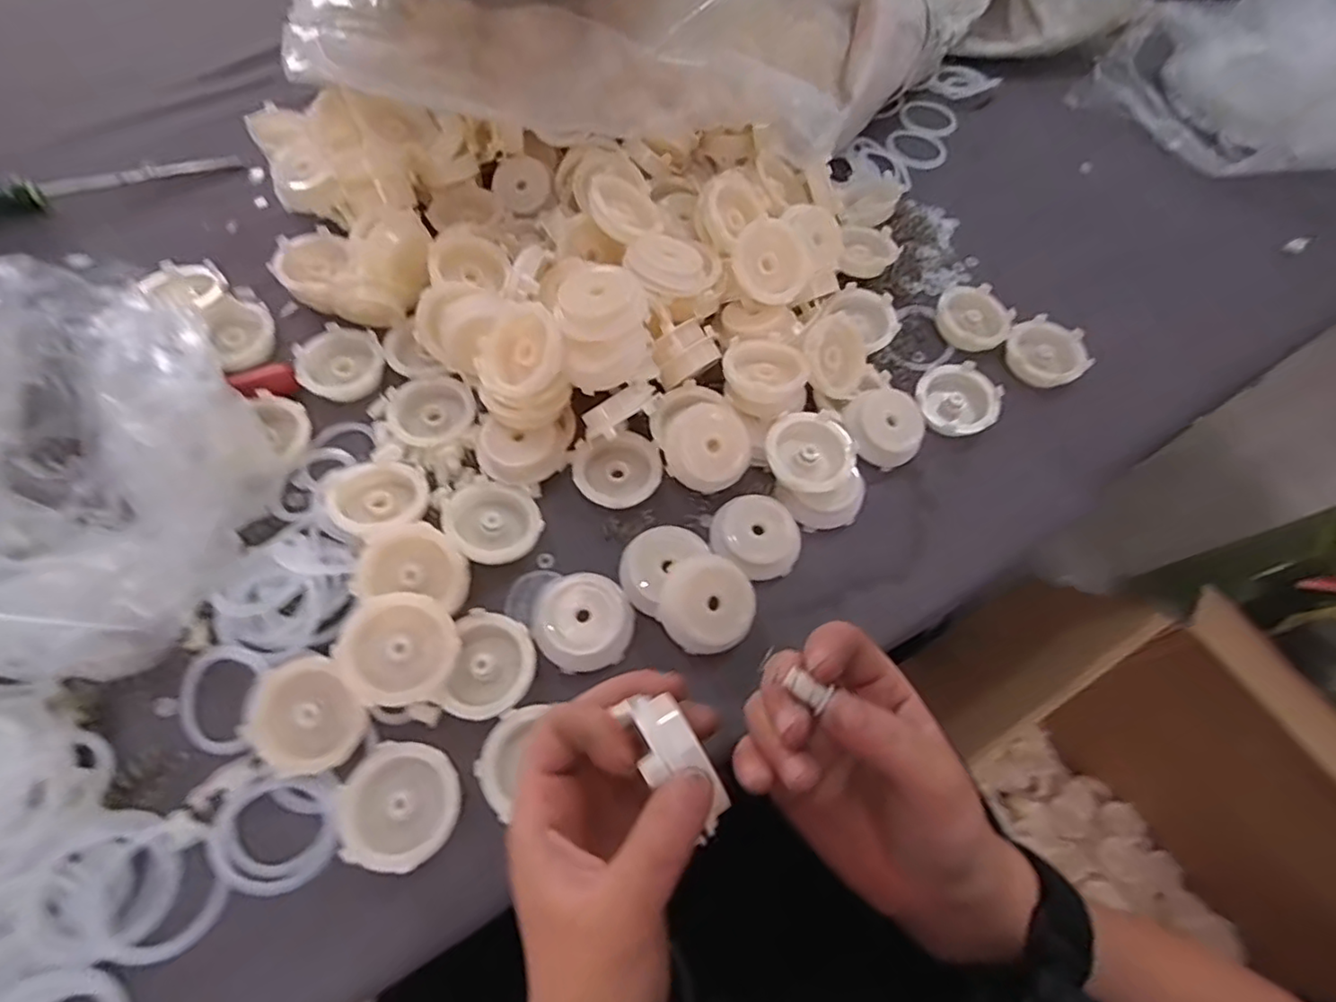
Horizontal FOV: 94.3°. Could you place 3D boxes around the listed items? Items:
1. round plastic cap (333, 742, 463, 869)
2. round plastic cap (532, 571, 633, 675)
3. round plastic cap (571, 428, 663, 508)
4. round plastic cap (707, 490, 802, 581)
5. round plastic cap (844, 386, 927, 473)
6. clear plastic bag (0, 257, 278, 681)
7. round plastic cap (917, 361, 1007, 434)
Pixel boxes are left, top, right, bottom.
[{"bbox_3d":[-0.129,0.145,0.299,0.054,0.010,0.053,1,63,-3],"label":"round plastic cap"},{"bbox_3d":[-0.047,0.066,0.345,0.053,0.019,0.052,1,63,-3],"label":"round plastic cap"},{"bbox_3d":[-0.031,-0.019,0.390,0.053,0.016,0.050,1,63,-3],"label":"round plastic cap"},{"bbox_3d":[0.055,0.021,0.374,0.052,0.017,0.052,5,72,-16],"label":"round plastic cap"},{"bbox_3d":[0.143,-0.051,0.407,0.045,0.020,0.052,-32,69,-18],"label":"round plastic cap"},{"bbox_3d":[-0.328,-0.029,0.331,0.249,0.086,0.191,35,66,14],"label":"clear plastic bag"},{"bbox_3d":[0.199,-0.069,0.428,0.051,0.019,0.053,1,63,-3],"label":"round plastic cap"}]

